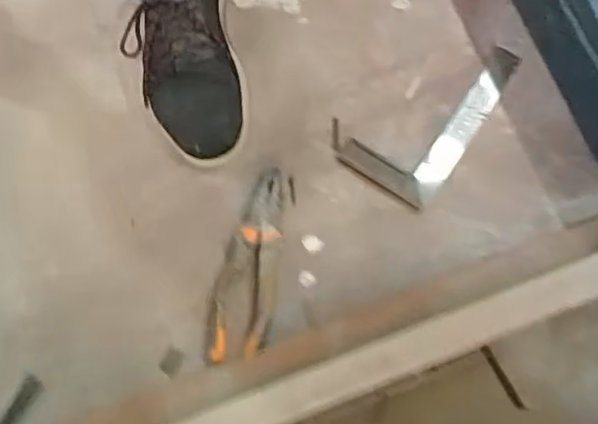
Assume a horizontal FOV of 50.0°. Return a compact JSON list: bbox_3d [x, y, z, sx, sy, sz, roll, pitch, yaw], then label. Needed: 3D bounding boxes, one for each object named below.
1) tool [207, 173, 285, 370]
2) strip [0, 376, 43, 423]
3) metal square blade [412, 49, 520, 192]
[{"bbox_3d":[-0.052,0.051,0.629,0.064,0.028,0.188,5,76,3],"label":"tool"},{"bbox_3d":[-0.273,0.195,0.595,0.019,0.011,0.087,32,78,9],"label":"strip"},{"bbox_3d":[0.178,-0.100,0.670,0.031,0.005,0.178,33,79,9],"label":"metal square blade"}]

